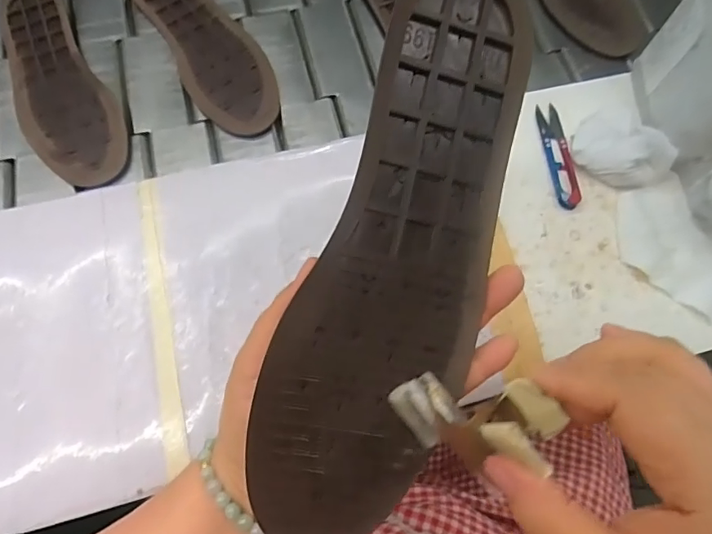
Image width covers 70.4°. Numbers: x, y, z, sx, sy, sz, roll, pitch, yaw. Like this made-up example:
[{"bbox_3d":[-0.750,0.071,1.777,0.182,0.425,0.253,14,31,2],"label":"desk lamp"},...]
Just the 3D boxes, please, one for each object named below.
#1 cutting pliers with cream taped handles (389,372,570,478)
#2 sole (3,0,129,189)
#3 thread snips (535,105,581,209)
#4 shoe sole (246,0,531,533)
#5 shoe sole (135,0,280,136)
[{"bbox_3d":[0.049,0.064,0.214,0.066,0.036,0.033,-3,62,35],"label":"cutting pliers with cream taped handles"},{"bbox_3d":[-0.306,-0.189,0.512,0.084,0.013,0.262,-28,71,-14],"label":"sole"},{"bbox_3d":[0.174,-0.097,0.436,0.020,0.009,0.104,-4,67,-4],"label":"thread snips"},{"bbox_3d":[0.022,-0.006,0.226,0.078,0.024,0.261,18,89,4],"label":"shoe sole"},{"bbox_3d":[-0.163,-0.244,0.539,0.081,0.014,0.261,-29,71,-14],"label":"shoe sole"}]

